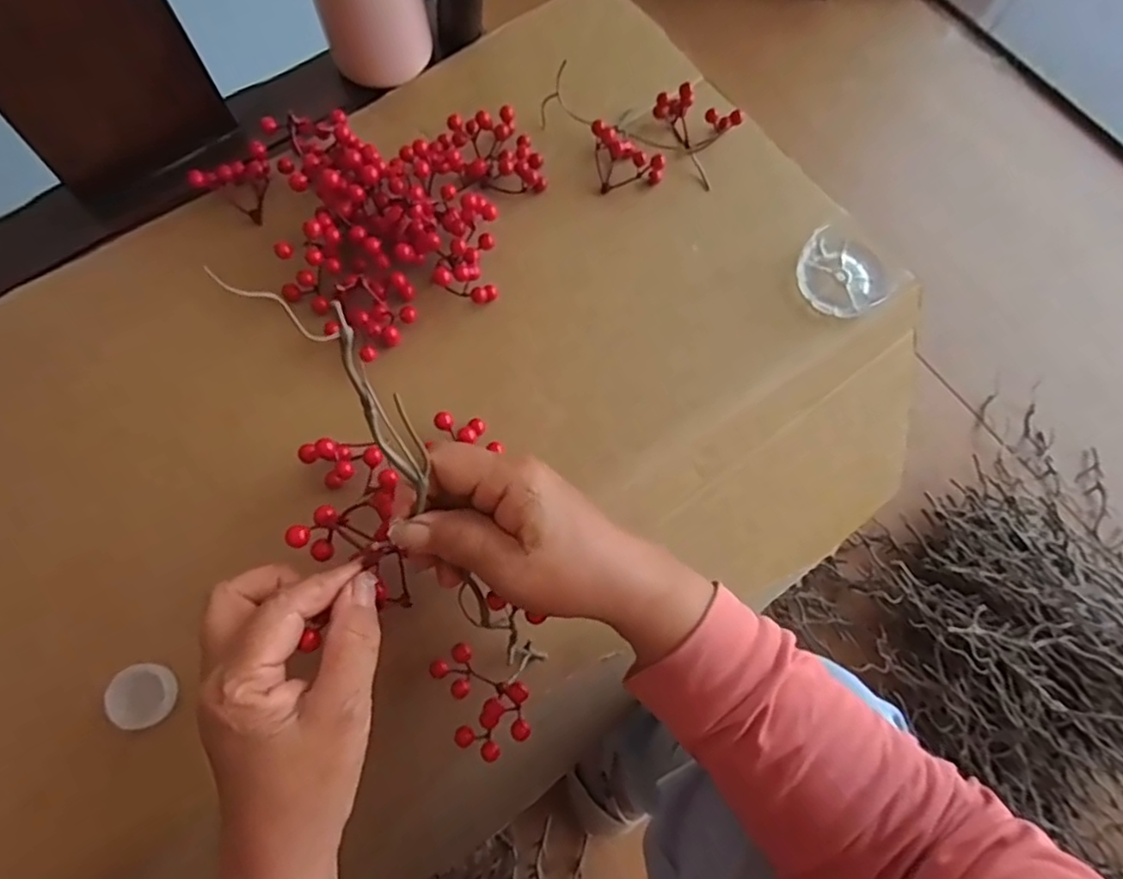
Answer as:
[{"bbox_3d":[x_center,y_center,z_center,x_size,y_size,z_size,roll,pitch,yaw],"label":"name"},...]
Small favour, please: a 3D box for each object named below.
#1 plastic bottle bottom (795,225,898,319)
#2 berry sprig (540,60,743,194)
[{"bbox_3d":[0.193,-0.118,0.454,0.058,0.018,0.064,-13,72,-6],"label":"plastic bottle bottom"},{"bbox_3d":[0.056,-0.222,0.472,0.139,0.033,0.080,5,71,0],"label":"berry sprig"}]

